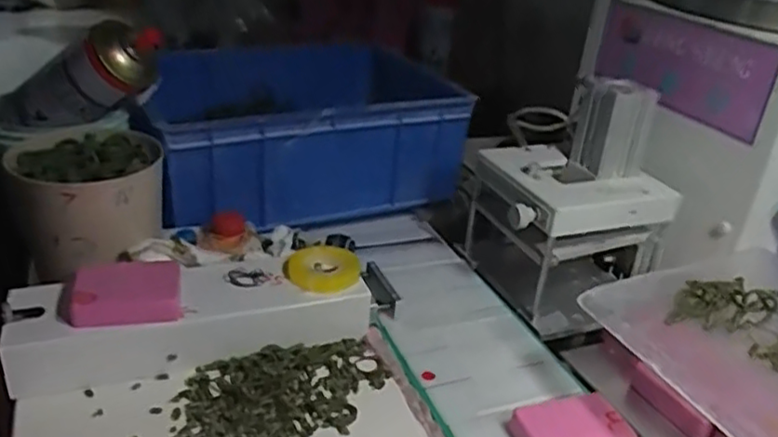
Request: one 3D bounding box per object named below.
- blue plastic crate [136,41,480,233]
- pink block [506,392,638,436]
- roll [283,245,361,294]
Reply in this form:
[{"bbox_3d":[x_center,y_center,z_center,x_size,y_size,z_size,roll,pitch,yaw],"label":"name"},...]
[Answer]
[{"bbox_3d":[-0.117,-0.109,0.772,0.328,0.128,0.283,-10,31,-26],"label":"blue plastic crate"},{"bbox_3d":[0.121,0.140,0.438,0.073,0.023,0.045,-5,29,-17],"label":"pink block"},{"bbox_3d":[-0.053,0.040,0.542,0.060,0.009,0.069,0,28,-9],"label":"roll"}]

